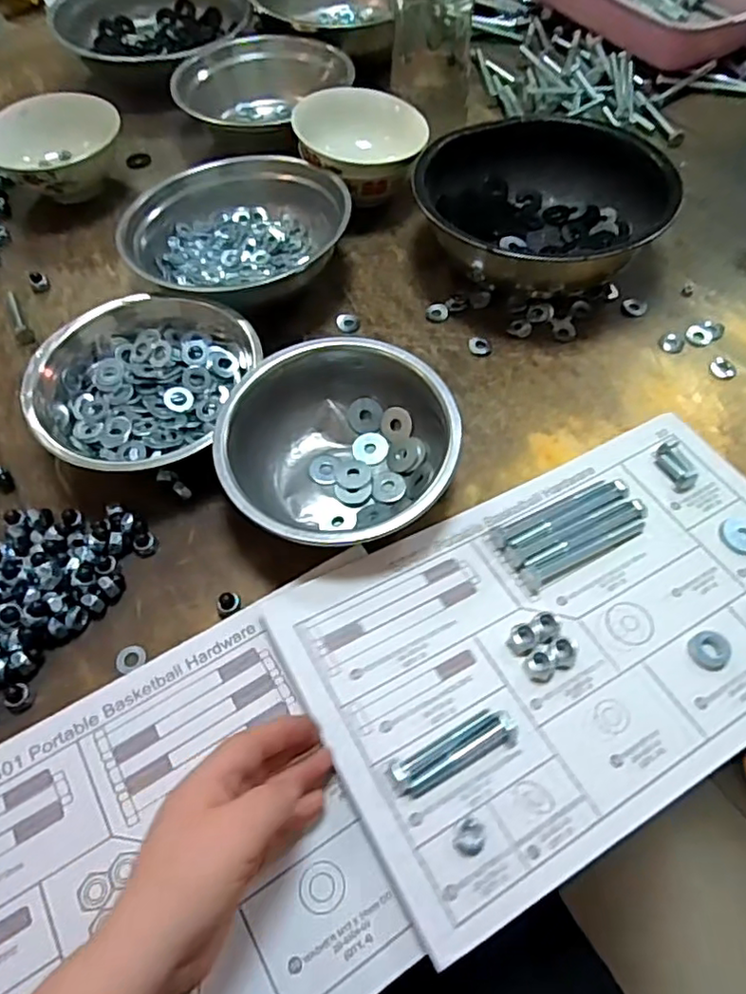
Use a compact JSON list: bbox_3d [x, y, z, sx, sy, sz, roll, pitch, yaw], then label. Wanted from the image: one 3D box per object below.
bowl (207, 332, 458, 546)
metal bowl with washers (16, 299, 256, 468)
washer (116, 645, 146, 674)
[{"bbox_3d":[-0.026,-0.034,0.466,0.164,0.071,0.160,-23,59,-13],"label":"bowl"},{"bbox_3d":[-0.192,-0.099,0.518,0.176,0.066,0.162,-1,57,1],"label":"metal bowl with washers"},{"bbox_3d":[-0.166,0.111,0.419,0.020,0.004,0.019,3,50,-3],"label":"washer"}]

